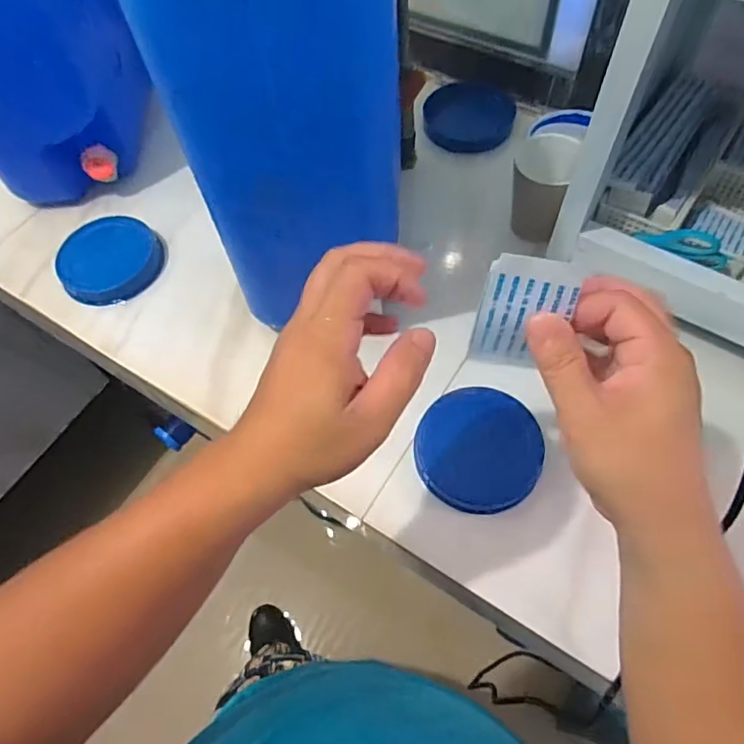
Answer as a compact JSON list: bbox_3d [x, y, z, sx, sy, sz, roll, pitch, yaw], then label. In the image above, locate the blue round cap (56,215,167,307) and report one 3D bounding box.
[{"bbox_3d":[-0.323,-0.138,0.673,0.110,0.026,0.117,-1,62,2],"label":"blue round cap"}]

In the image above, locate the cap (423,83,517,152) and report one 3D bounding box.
[{"bbox_3d":[0.133,-0.355,0.759,0.120,0.028,0.120,-1,62,2],"label":"cap"}]

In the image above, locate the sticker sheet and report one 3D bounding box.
[{"bbox_3d":[0.085,-0.031,0.313,0.047,0.074,0.010,12,46,6],"label":"sticker sheet"}]

